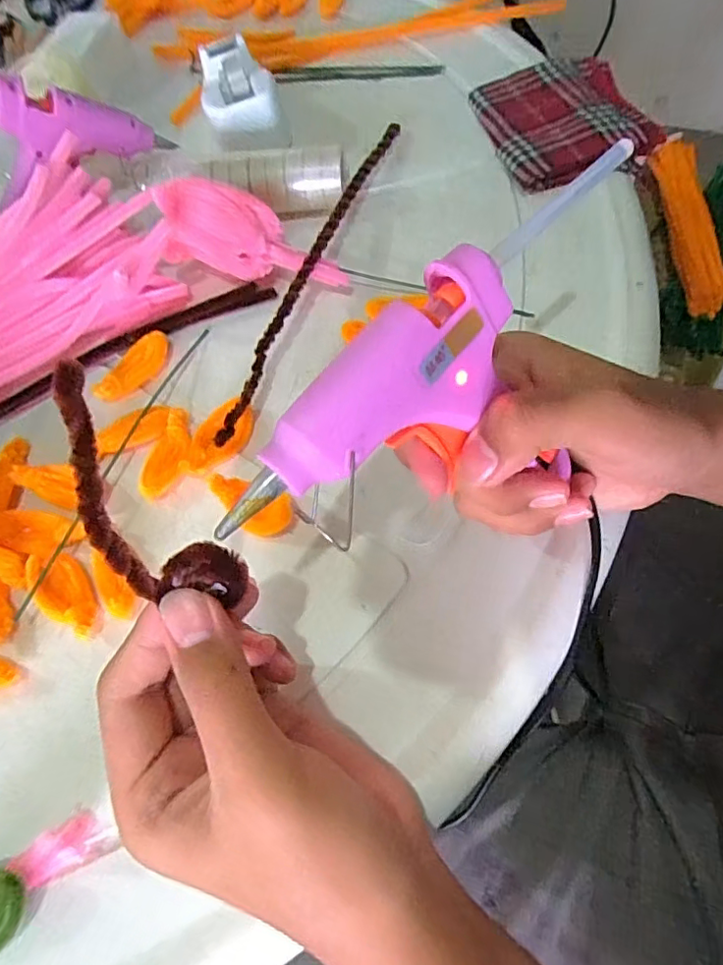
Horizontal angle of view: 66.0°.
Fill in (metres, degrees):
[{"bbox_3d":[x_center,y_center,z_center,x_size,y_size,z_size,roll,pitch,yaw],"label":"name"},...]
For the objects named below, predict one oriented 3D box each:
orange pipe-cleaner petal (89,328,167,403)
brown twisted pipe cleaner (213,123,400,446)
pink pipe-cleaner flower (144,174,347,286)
[{"bbox_3d":[-0.139,-0.070,0.340,0.018,0.011,0.054,36,74,22],"label":"orange pipe-cleaner petal"},{"bbox_3d":[-0.027,-0.138,0.338,0.010,0.017,0.266,17,68,16],"label":"brown twisted pipe cleaner"},{"bbox_3d":[-0.067,-0.145,0.342,0.116,0.043,0.032,20,66,-3],"label":"pink pipe-cleaner flower"}]

